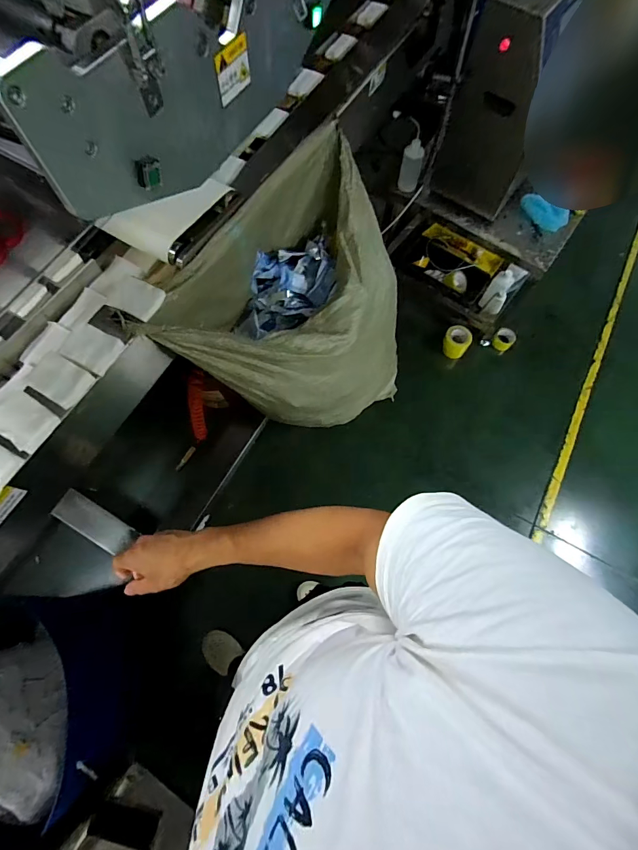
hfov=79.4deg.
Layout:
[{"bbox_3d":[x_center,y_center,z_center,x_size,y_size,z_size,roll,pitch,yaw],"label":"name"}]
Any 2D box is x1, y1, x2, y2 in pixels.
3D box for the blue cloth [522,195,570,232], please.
[{"bbox_3d":[0.805,-0.764,1.384,0.178,0.061,0.074,41,74,12],"label":"blue cloth"}]

